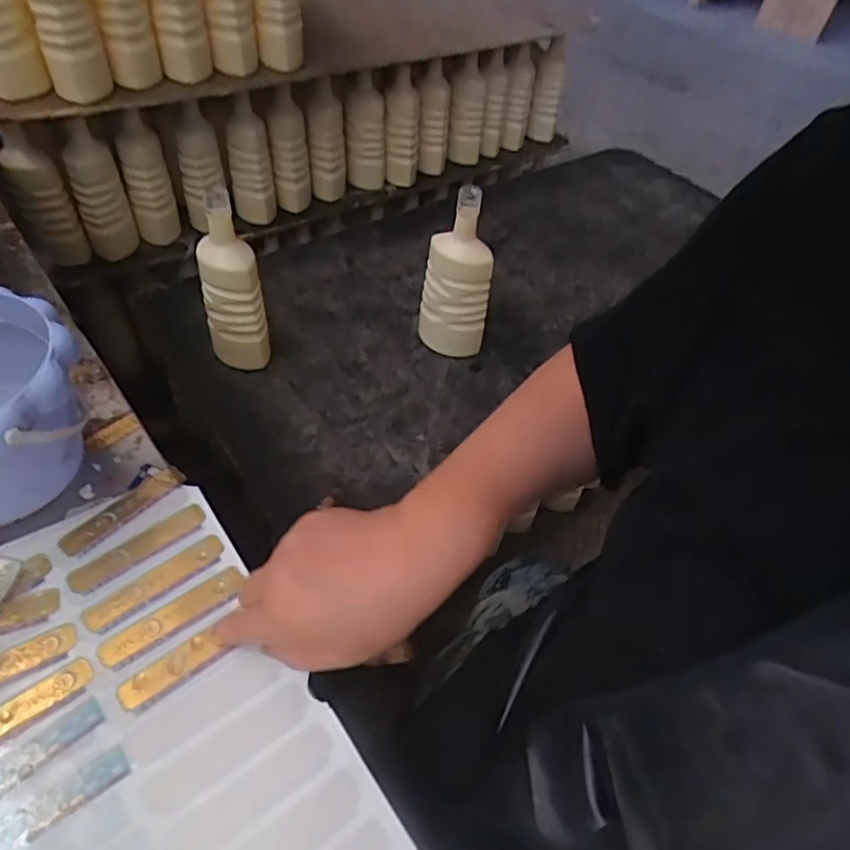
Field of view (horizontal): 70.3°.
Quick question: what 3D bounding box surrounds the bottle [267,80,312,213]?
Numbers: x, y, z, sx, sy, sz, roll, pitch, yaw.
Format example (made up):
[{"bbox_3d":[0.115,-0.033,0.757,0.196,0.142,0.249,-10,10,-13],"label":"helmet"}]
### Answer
[{"bbox_3d":[-0.257,-0.511,1.149,0.067,0.277,0.073,-3,48,-10],"label":"bottle"}]

